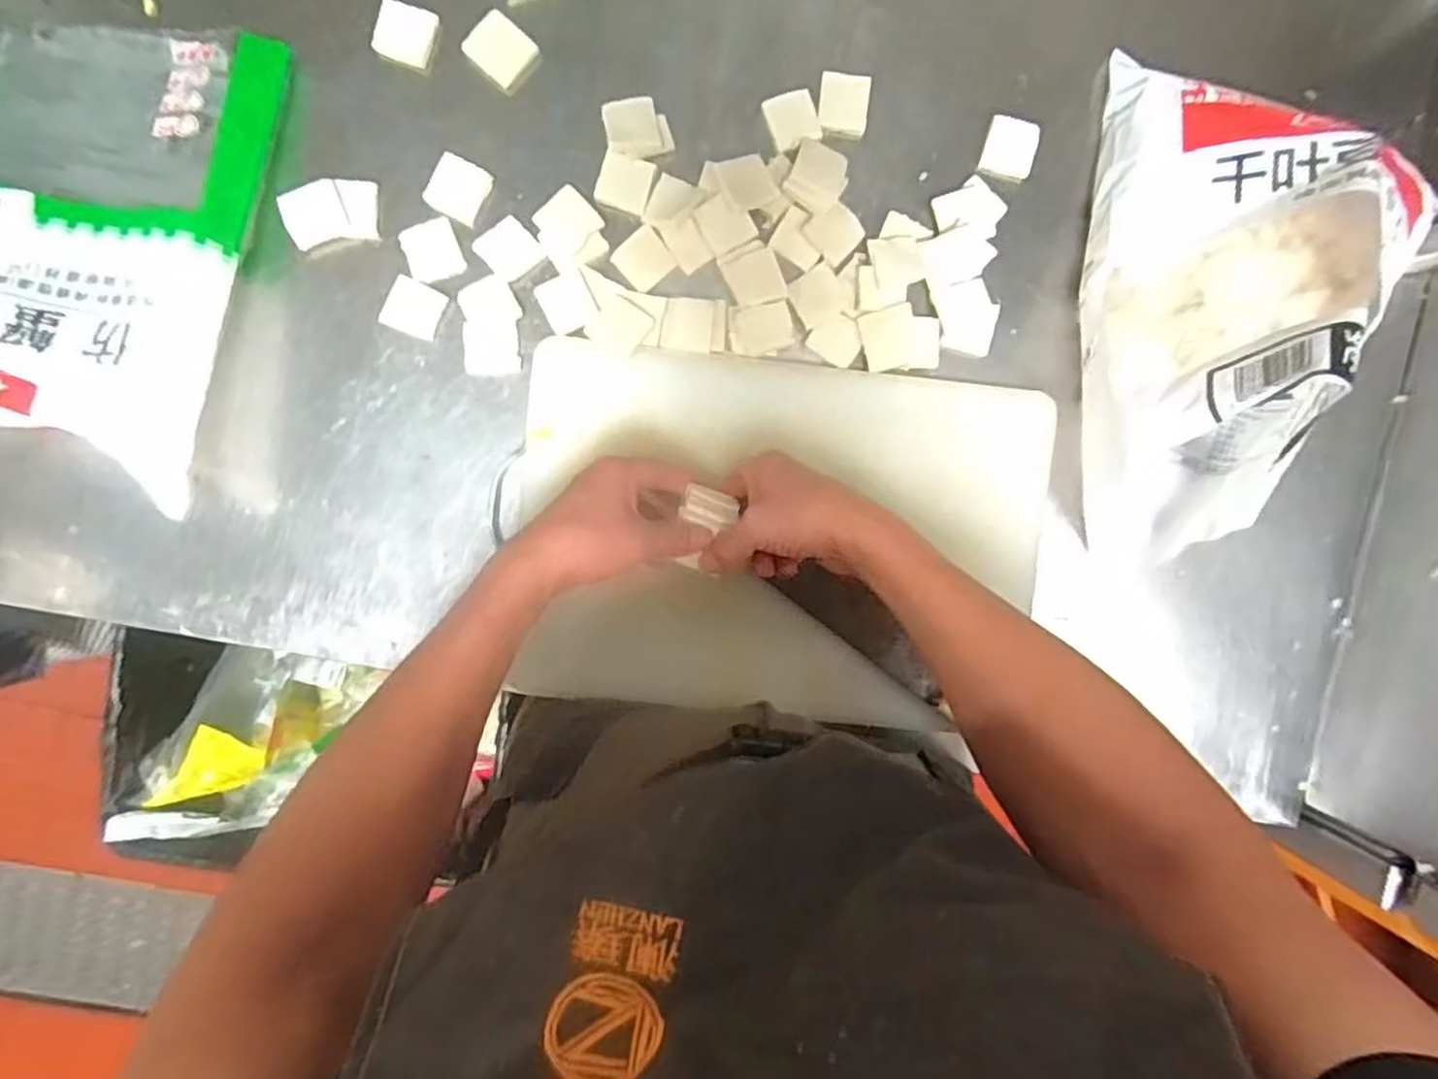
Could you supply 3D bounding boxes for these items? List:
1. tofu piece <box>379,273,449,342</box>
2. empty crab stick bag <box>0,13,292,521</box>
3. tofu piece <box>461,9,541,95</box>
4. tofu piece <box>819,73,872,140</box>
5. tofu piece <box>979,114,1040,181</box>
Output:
[{"bbox_3d":[-0.249,-0.188,0.612,0.045,0.009,0.042,24,90,-4],"label":"tofu piece"},{"bbox_3d":[-0.502,-0.227,0.557,0.277,0.096,0.356,10,91,-4],"label":"empty crab stick bag"},{"bbox_3d":[-0.176,-0.395,0.606,0.049,0.013,0.048,35,90,-4],"label":"tofu piece"},{"bbox_3d":[0.103,-0.357,0.616,0.041,0.009,0.047,7,92,-4],"label":"tofu piece"},{"bbox_3d":[0.243,-0.327,0.623,0.041,0.008,0.049,14,91,-4],"label":"tofu piece"}]

